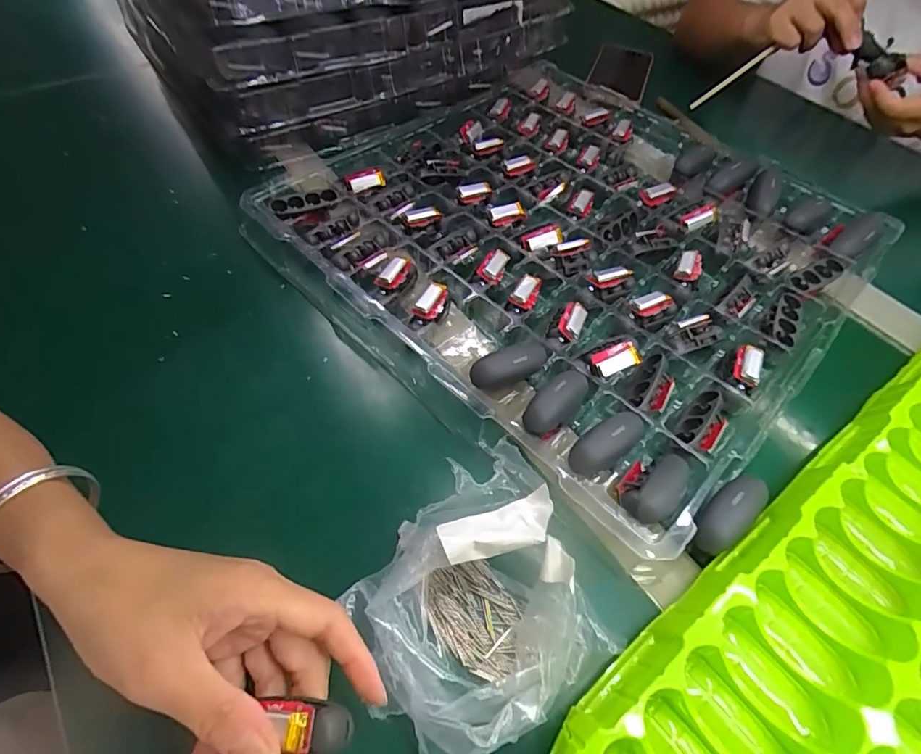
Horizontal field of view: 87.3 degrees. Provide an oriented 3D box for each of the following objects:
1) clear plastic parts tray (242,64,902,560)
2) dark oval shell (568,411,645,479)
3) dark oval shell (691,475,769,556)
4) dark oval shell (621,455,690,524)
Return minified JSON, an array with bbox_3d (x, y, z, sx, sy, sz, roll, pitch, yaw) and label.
[{"bbox_3d":[0.104,-0.148,0.457,0.459,0.035,0.427,37,64,23],"label":"clear plastic parts tray"},{"bbox_3d":[0.101,0.042,0.321,0.065,0.018,0.022,-29,60,-18],"label":"dark oval shell"},{"bbox_3d":[0.167,0.085,0.303,0.059,0.014,0.025,-42,64,-10],"label":"dark oval shell"},{"bbox_3d":[0.128,0.069,0.305,0.057,0.015,0.026,-34,61,-20],"label":"dark oval shell"}]

